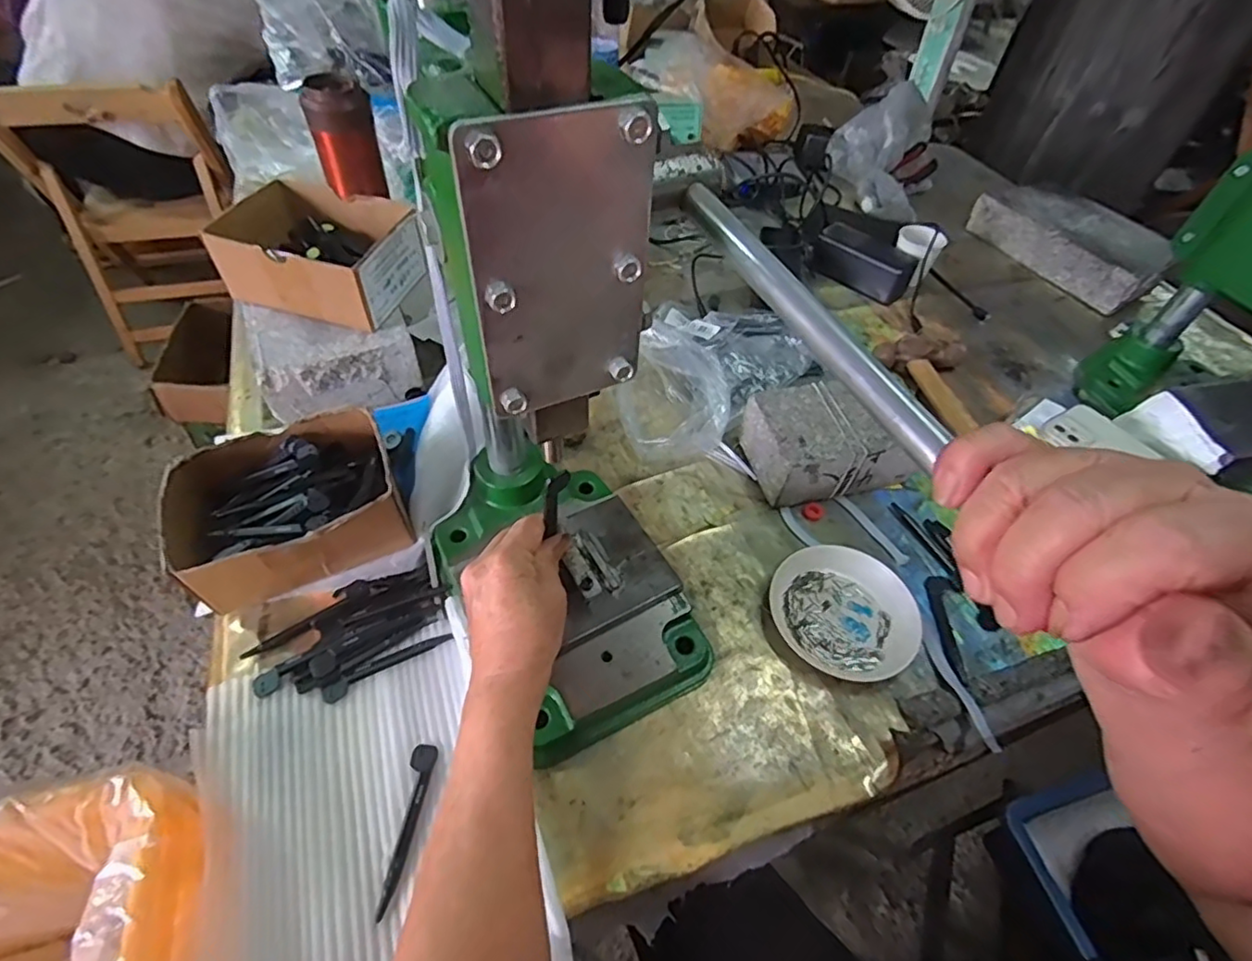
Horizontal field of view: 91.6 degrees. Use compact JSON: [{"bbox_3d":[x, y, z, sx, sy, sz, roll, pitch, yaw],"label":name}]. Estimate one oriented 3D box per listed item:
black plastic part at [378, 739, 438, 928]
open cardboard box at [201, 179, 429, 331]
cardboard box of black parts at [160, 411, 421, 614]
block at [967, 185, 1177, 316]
[{"bbox_3d":[-0.140,0.221,0.391,0.016,0.005,0.097,4,50,0],"label":"black plastic part"},{"bbox_3d":[-0.307,-0.226,0.603,0.178,0.067,0.122,16,51,9],"label":"open cardboard box"},{"bbox_3d":[-0.278,0.018,0.509,0.167,0.063,0.133,-21,54,-19],"label":"cardboard box of black parts"},{"bbox_3d":[0.648,-0.348,0.883,0.137,0.057,0.257,-21,55,-21],"label":"block"}]

